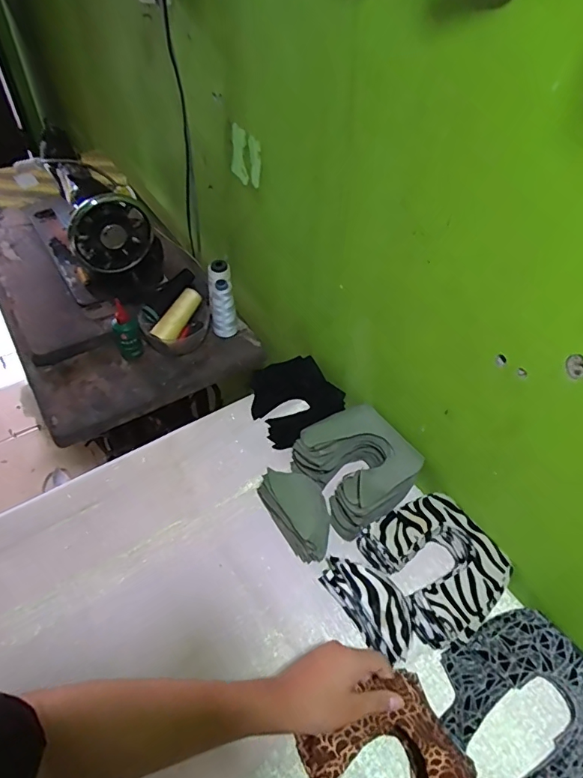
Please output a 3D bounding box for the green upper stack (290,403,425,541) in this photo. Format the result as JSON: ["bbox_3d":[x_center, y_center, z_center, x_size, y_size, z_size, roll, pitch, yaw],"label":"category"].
[{"bbox_3d":[0.098,0.110,0.687,0.146,0.058,0.161,-24,56,-21],"label":"green upper stack"}]

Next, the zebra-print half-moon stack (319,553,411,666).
[{"bbox_3d":[0.094,0.253,0.568,0.055,0.066,0.133,-25,56,-22],"label":"zebra-print half-moon stack"}]

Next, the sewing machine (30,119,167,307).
[{"bbox_3d":[-0.414,-0.355,0.953,0.167,0.238,0.435,-25,56,-22],"label":"sewing machine"}]

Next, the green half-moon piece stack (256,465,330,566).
[{"bbox_3d":[0.011,0.159,0.631,0.058,0.065,0.127,-23,56,-21],"label":"green half-moon piece stack"}]

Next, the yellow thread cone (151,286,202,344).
[{"bbox_3d":[-0.198,-0.128,0.847,0.042,0.043,0.114,34,82,22],"label":"yellow thread cone"}]

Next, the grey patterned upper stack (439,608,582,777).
[{"bbox_3d":[0.264,0.354,0.511,0.178,0.036,0.191,-26,57,-23],"label":"grey patterned upper stack"}]

